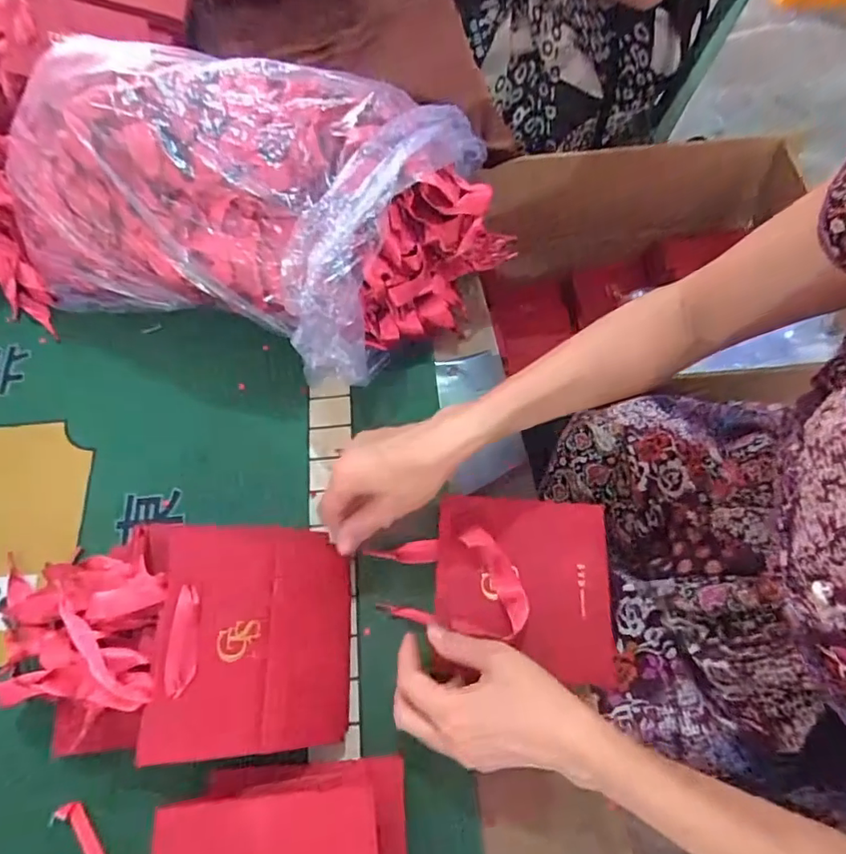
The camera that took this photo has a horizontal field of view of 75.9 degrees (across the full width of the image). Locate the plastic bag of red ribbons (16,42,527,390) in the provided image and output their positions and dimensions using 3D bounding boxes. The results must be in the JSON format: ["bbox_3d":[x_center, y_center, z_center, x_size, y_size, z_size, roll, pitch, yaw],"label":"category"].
[{"bbox_3d":[-0.150,-0.202,0.497,0.423,0.181,0.258,15,67,9],"label":"plastic bag of red ribbons"}]

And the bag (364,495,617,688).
[{"bbox_3d":[0.062,0.130,0.445,0.181,0.047,0.137,2,66,3],"label":"bag"}]

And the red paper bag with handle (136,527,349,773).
[{"bbox_3d":[-0.117,0.145,0.392,0.143,0.014,0.153,15,56,-37],"label":"red paper bag with handle"}]

